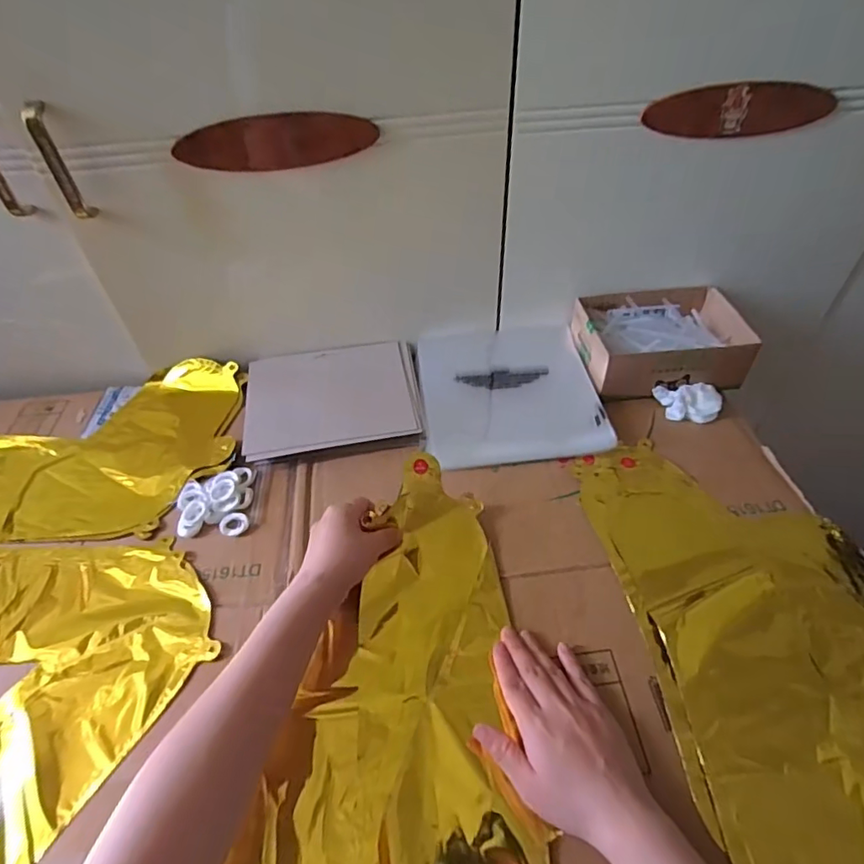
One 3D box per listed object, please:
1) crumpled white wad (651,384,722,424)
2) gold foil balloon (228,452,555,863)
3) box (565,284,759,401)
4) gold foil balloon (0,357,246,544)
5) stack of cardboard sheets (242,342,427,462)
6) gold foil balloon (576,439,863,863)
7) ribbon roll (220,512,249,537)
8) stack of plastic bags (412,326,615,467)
[{"bbox_3d":[0.297,-0.033,0.626,0.065,0.026,0.049,-7,46,-5],"label":"crumpled white wad"},{"bbox_3d":[-0.030,0.212,0.415,0.226,0.071,0.405,2,46,3],"label":"gold foil balloon"},{"bbox_3d":[0.278,-0.113,0.663,0.190,0.054,0.136,-6,46,-4],"label":"box"},{"bbox_3d":[-0.428,0.021,0.610,0.397,0.032,0.233,-3,46,-1],"label":"gold foil balloon"},{"bbox_3d":[-0.117,-0.045,0.651,0.202,0.014,0.166,-8,46,-6],"label":"stack of cardboard sheets"},{"bbox_3d":[0.291,0.175,0.447,0.220,0.019,0.422,-6,50,-6],"label":"gold foil balloon"},{"bbox_3d":[-0.196,0.091,0.535,0.027,0.006,0.026,-1,46,1],"label":"ribbon roll"},{"bbox_3d":[0.089,-0.063,0.657,0.202,0.021,0.233,-5,46,-3],"label":"stack of plastic bags"}]

